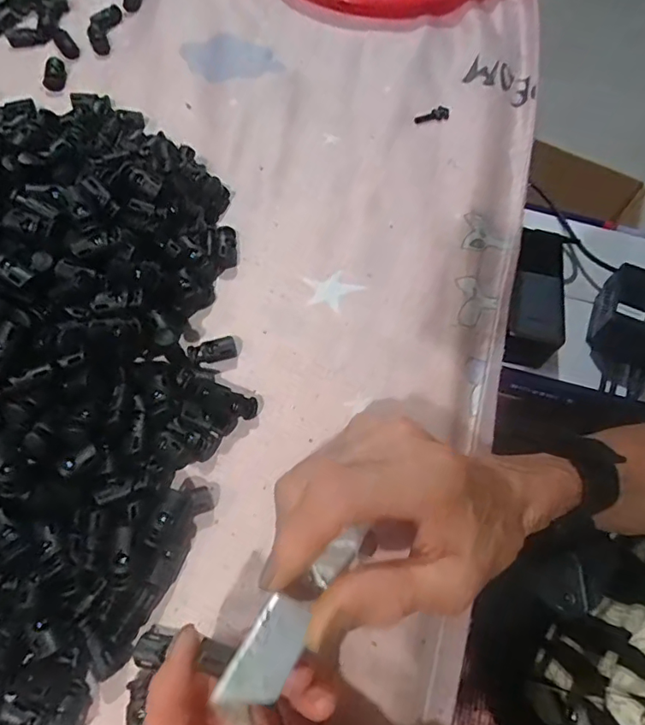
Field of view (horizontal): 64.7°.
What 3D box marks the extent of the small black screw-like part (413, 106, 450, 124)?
[{"bbox_3d":[0.088,-0.195,0.404,0.030,0.005,0.013,-28,68,-16],"label":"small black screw-like part"}]

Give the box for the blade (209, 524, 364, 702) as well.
[{"bbox_3d":[-0.008,0.089,0.186,0.019,0.006,0.078,35,45,14],"label":"blade"}]

